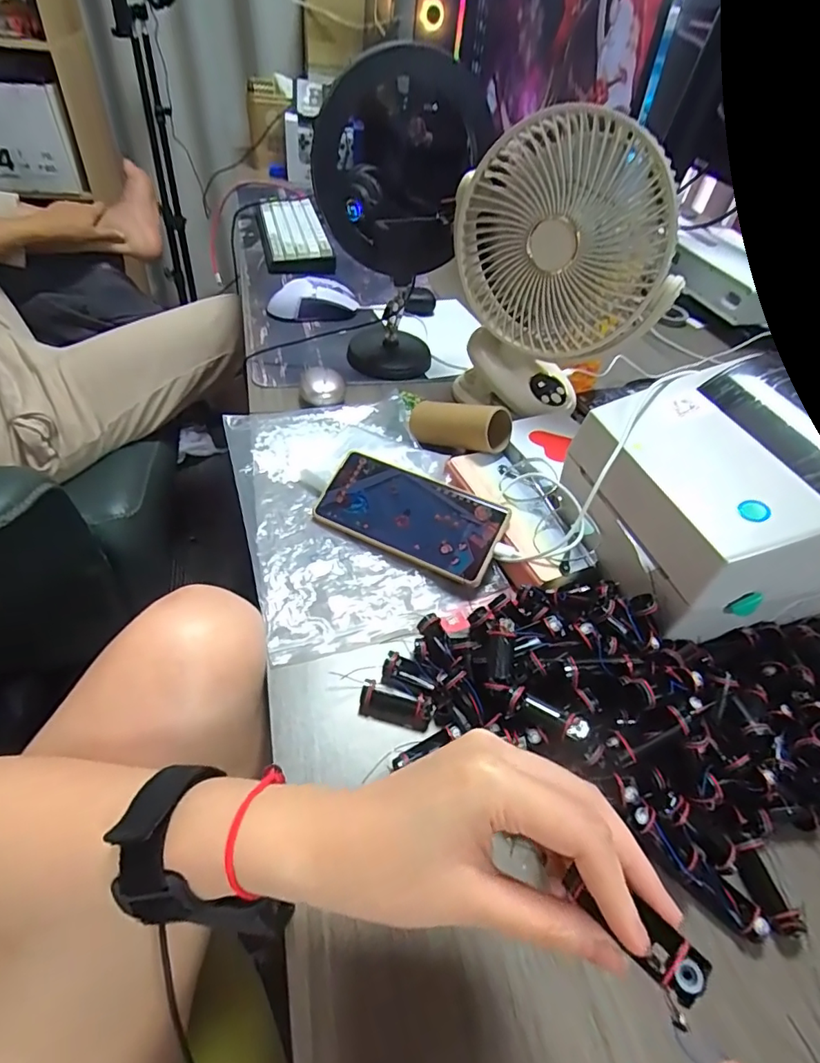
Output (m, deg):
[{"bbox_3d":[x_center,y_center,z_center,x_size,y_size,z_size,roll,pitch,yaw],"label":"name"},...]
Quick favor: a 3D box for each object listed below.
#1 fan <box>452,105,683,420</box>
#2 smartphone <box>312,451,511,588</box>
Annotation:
[{"bbox_3d":[0.144,-0.238,0.519,0.208,0.282,0.112,34,53,23],"label":"fan"},{"bbox_3d":[-0.003,-0.016,0.454,0.165,0.007,0.075,23,71,18],"label":"smartphone"}]

